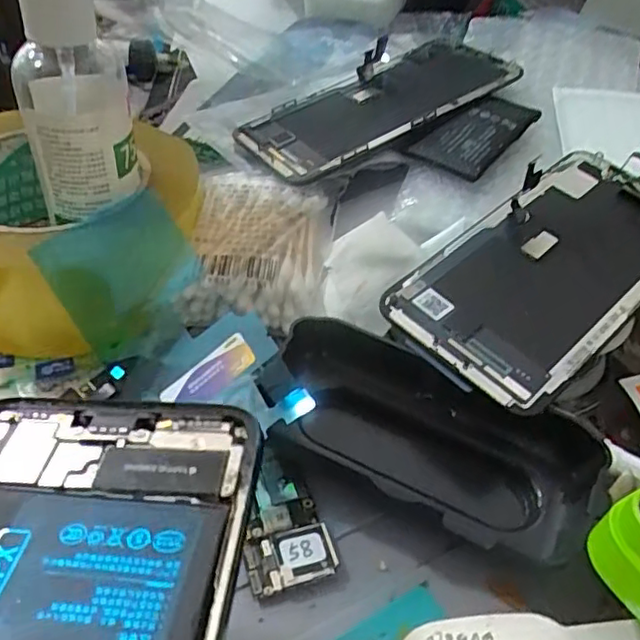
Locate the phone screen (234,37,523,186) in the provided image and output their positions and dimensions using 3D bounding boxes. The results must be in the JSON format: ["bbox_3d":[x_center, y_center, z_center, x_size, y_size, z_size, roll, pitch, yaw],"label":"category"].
[{"bbox_3d":[0.029,-0.113,0.321,0.142,0.008,0.068,-29,45,-16],"label":"phone screen"}]

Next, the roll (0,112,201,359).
[{"bbox_3d":[-0.112,-0.037,0.260,0.116,0.042,0.116,4,44,-4],"label":"roll"}]

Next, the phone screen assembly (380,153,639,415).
[{"bbox_3d":[0.092,-0.024,0.243,0.070,0.005,0.140,37,59,25],"label":"phone screen assembly"}]

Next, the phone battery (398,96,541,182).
[{"bbox_3d":[0.074,-0.091,0.300,0.038,0.006,0.060,37,66,25],"label":"phone battery"}]

